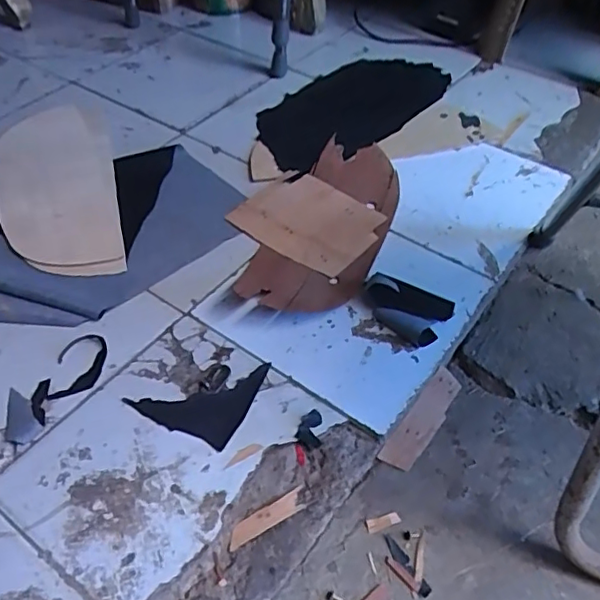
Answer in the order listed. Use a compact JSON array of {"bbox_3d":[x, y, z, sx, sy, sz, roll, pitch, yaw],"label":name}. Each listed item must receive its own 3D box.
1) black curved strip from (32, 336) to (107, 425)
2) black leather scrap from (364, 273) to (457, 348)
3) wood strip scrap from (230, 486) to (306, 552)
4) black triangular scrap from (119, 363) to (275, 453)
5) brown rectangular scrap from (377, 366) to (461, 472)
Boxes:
[{"bbox_3d":[-0.268,0.091,0.675,0.060,0.009,0.121,18,50,14],"label":"black curved strip"},{"bbox_3d":[0.132,0.009,0.745,0.109,0.024,0.077,27,53,21],"label":"black leather scrap"},{"bbox_3d":[-0.034,0.220,0.583,0.085,0.006,0.021,-25,54,-22],"label":"wood strip scrap"},{"bbox_3d":[-0.115,0.103,0.670,0.123,0.006,0.112,19,51,15],"label":"black triangular scrap"},{"bbox_3d":[0.141,0.134,0.665,0.041,0.006,0.143,31,55,24],"label":"brown rectangular scrap"}]

